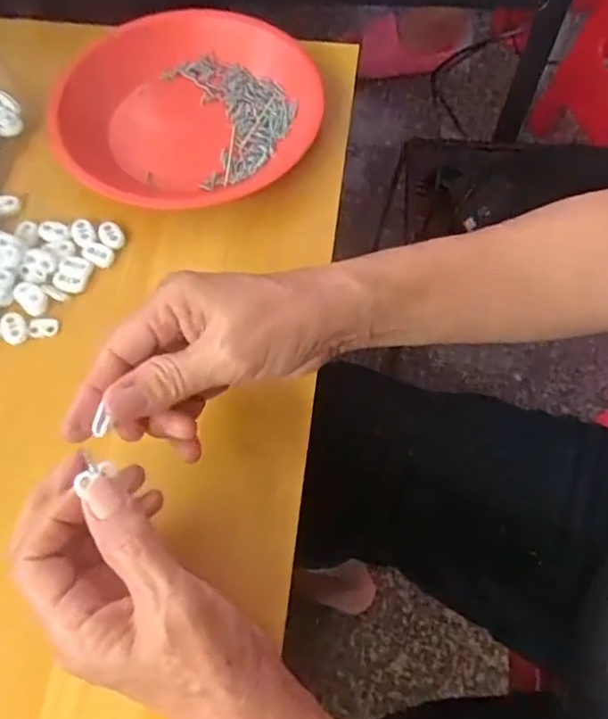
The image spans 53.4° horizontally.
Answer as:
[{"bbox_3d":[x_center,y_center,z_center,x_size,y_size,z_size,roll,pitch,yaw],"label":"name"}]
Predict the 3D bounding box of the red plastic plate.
[{"bbox_3d":[-0.082,-0.189,0.454,0.184,0.035,0.183,2,63,2],"label":"red plastic plate"}]

